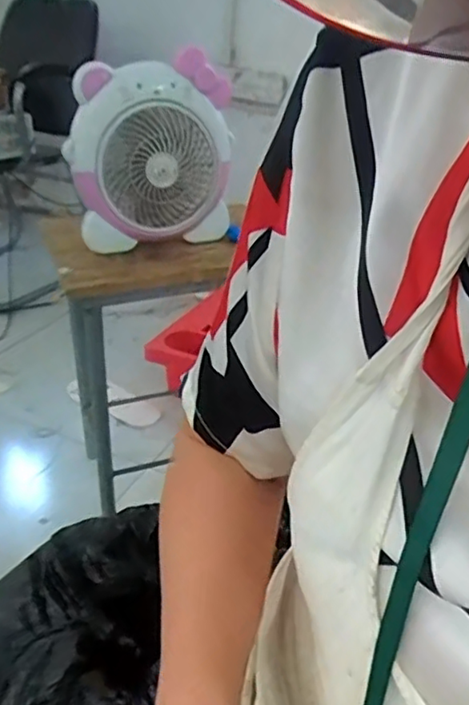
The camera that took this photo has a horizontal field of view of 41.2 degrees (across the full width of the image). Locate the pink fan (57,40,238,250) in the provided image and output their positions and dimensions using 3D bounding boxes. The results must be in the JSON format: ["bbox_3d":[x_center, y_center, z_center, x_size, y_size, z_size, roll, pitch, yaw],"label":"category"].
[{"bbox_3d":[-0.128,-0.308,0.971,0.233,0.262,0.097,2,30,-1],"label":"pink fan"}]

